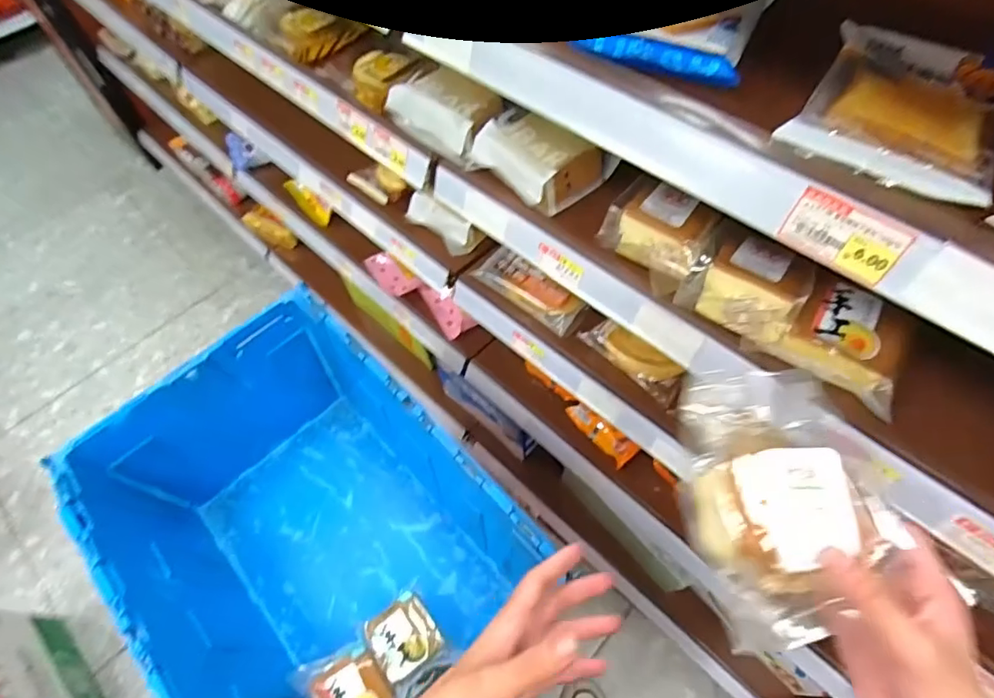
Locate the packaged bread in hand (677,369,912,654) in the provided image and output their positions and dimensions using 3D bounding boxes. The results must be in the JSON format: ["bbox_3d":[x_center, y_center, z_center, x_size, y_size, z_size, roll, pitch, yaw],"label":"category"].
[{"bbox_3d":[0.175,0.093,0.347,0.111,0.059,0.164,-5,59,0],"label":"packaged bread in hand"}]

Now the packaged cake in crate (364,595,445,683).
[{"bbox_3d":[-0.136,0.415,0.787,0.094,0.044,0.100,-31,62,-15],"label":"packaged cake in crate"}]

